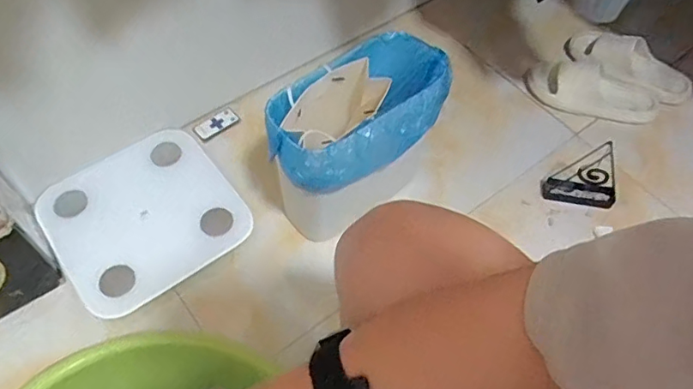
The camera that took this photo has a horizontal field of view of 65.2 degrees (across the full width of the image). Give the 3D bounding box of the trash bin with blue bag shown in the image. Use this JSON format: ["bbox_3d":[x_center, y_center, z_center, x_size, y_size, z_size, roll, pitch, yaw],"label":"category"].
[{"bbox_3d":[0.016,-0.075,0.870,0.279,0.257,0.161,-38,66,-24],"label":"trash bin with blue bag"}]

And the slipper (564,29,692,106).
[{"bbox_3d":[0.603,-0.287,1.150,0.271,0.062,0.124,34,61,18],"label":"slipper"}]

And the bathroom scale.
[{"bbox_3d":[-0.347,0.034,0.936,0.298,0.022,0.288,-32,64,-21],"label":"bathroom scale"}]

